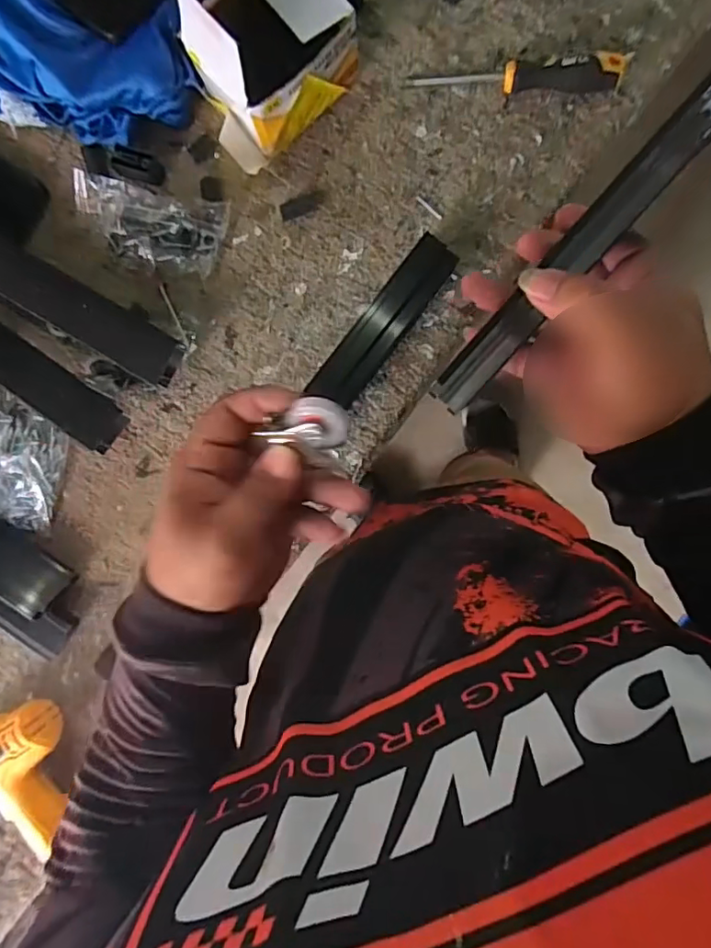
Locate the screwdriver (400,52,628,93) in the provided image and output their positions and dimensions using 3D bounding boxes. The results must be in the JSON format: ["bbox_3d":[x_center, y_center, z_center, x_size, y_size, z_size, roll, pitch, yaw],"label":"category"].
[{"bbox_3d":[0.154,-0.383,0.515,0.201,0.033,0.028,3,94,3],"label":"screwdriver"}]

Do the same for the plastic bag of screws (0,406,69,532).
[{"bbox_3d":[-0.370,-0.015,0.569,0.133,0.029,0.112,26,95,2],"label":"plastic bag of screws"}]

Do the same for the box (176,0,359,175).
[{"bbox_3d":[-0.084,-0.384,0.497,0.157,0.112,0.108,-42,90,5],"label":"box"}]

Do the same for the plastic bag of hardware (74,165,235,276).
[{"bbox_3d":[-0.208,-0.246,0.546,0.145,0.029,0.075,11,94,3],"label":"plastic bag of hardware"}]

